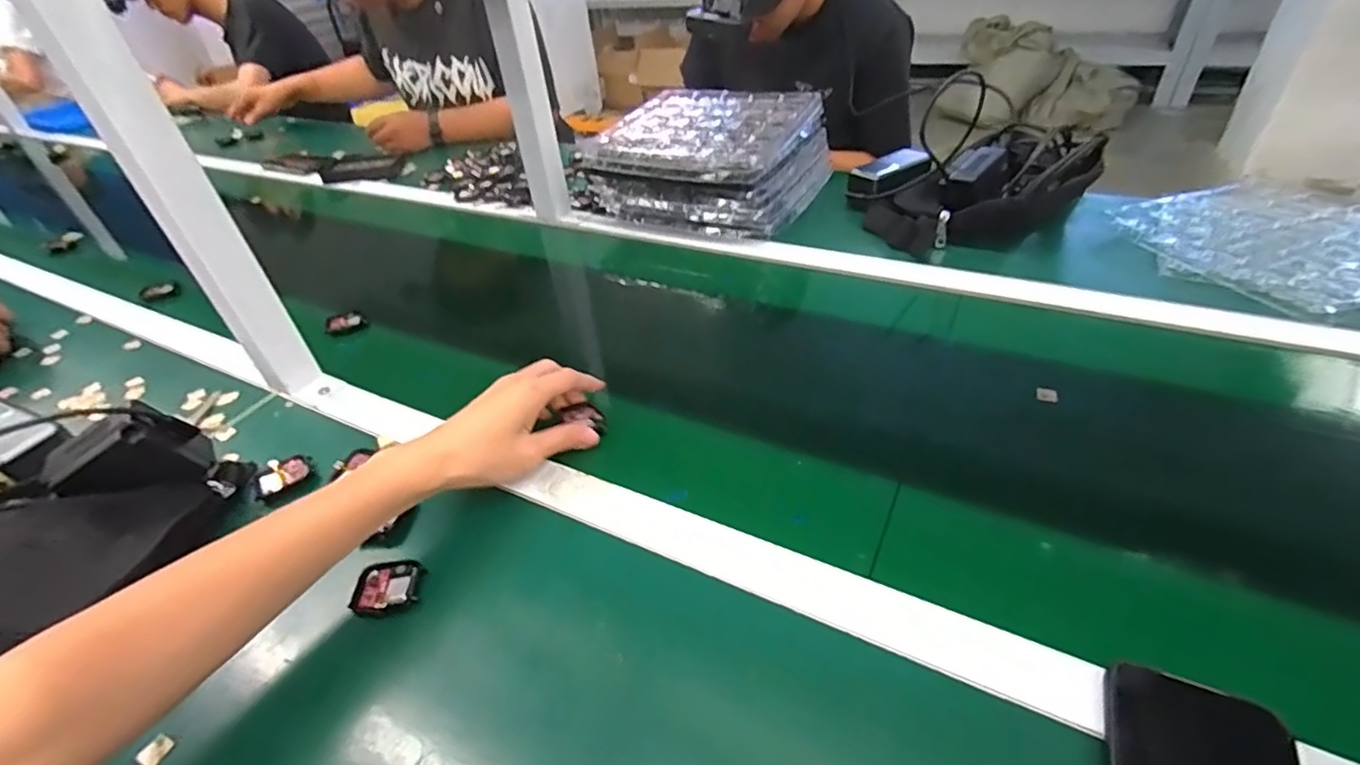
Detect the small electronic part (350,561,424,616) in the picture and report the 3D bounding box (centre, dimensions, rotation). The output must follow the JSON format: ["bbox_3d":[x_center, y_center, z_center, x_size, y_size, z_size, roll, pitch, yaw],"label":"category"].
[{"bbox_3d":[-0.208,0.146,0.422,0.043,0.013,0.036,-9,39,-3],"label":"small electronic part"}]

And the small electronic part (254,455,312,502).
[{"bbox_3d":[-0.348,0.081,0.518,0.037,0.010,0.046,24,48,32],"label":"small electronic part"}]

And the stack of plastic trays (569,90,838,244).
[{"bbox_3d":[0.053,-0.343,0.902,0.297,0.110,0.270,13,42,22],"label":"stack of plastic trays"}]

